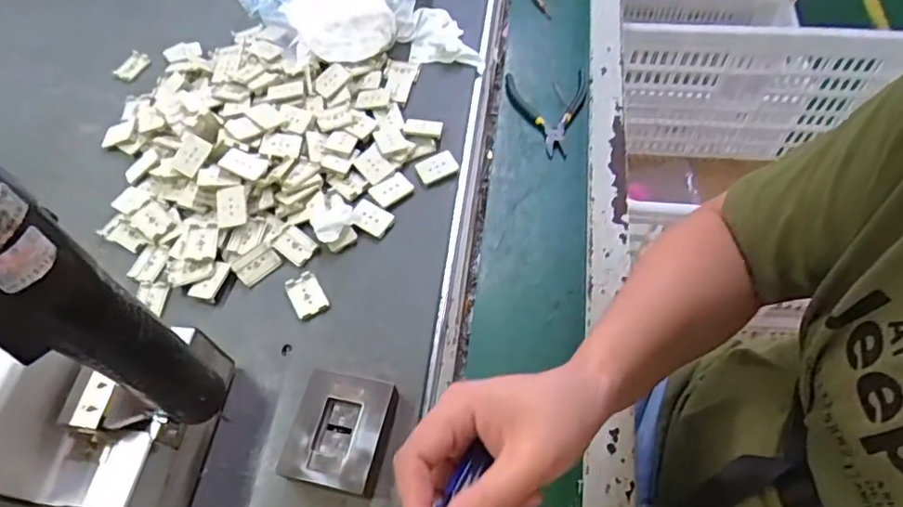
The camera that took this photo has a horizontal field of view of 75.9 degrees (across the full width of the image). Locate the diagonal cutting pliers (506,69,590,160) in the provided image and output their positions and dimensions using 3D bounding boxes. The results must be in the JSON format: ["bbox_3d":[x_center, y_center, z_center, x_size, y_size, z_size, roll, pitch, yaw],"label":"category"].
[{"bbox_3d":[0.101,-0.170,0.658,0.094,0.012,0.134,16,60,12],"label":"diagonal cutting pliers"}]

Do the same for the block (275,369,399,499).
[{"bbox_3d":[-0.082,0.134,0.434,0.070,0.028,0.081,10,59,9],"label":"block"}]

